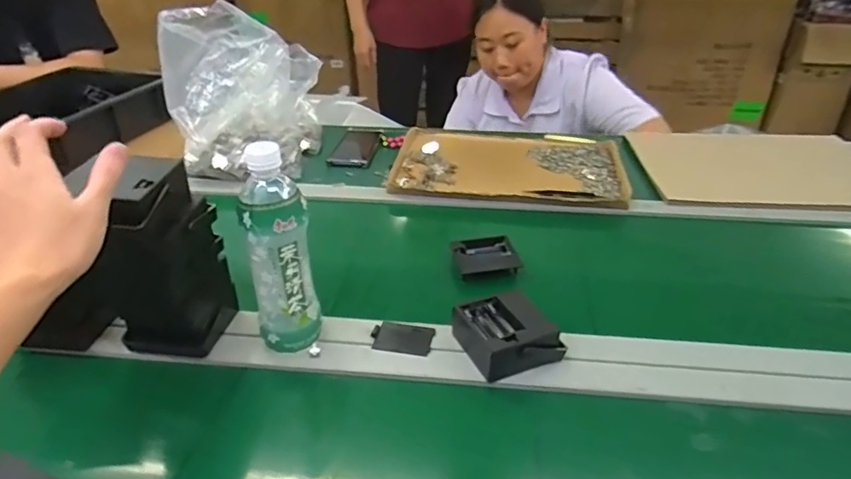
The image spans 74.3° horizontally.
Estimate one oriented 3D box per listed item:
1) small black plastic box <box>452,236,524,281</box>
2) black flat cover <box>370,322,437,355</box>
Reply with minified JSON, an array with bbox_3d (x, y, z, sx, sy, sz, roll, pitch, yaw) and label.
[{"bbox_3d":[0.080,0.022,0.748,0.079,0.016,0.070,-6,32,-8],"label":"small black plastic box"},{"bbox_3d":[-0.025,0.107,0.610,0.065,0.006,0.045,5,32,8],"label":"black flat cover"}]

